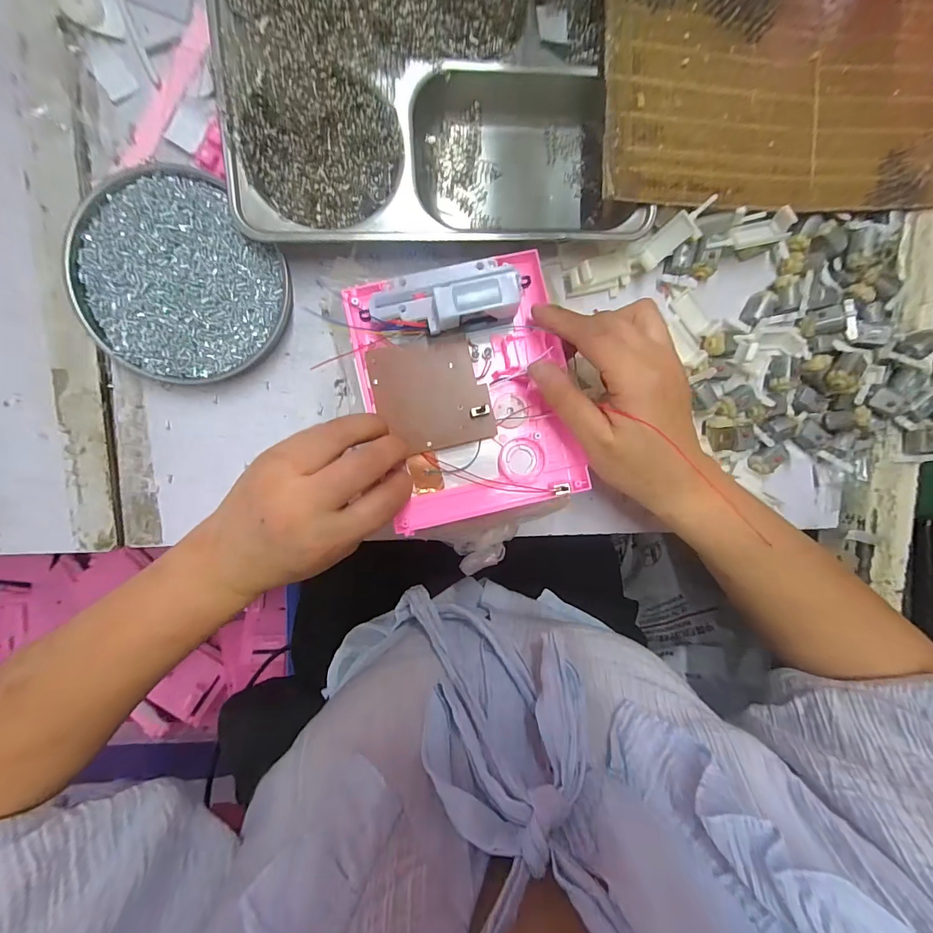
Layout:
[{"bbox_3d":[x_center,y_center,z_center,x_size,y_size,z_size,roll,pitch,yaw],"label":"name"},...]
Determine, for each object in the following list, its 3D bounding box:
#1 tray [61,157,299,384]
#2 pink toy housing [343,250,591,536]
[{"bbox_3d":[-0.196,-0.126,0.287,0.125,0.020,0.135,-1,97,-6],"label":"tray"},{"bbox_3d":[0.003,-0.047,0.272,0.128,0.034,0.159,-14,99,-4],"label":"pink toy housing"}]

